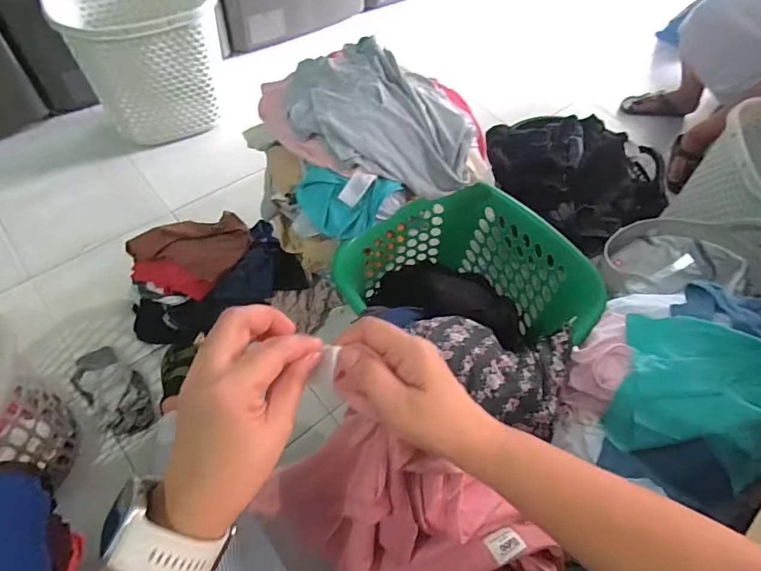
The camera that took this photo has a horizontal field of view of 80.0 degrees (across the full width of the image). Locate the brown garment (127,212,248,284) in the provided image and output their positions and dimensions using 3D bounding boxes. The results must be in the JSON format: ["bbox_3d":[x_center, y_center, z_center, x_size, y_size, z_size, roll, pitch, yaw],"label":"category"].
[{"bbox_3d":[-0.436,-0.096,1.073,0.268,0.099,0.132,-9,55,-34],"label":"brown garment"}]

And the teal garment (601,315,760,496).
[{"bbox_3d":[0.430,0.138,0.607,0.173,0.110,0.201,25,58,12],"label":"teal garment"}]

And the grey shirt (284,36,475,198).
[{"bbox_3d":[-0.005,-0.296,0.792,0.293,0.135,0.250,-6,57,-9],"label":"grey shirt"}]

